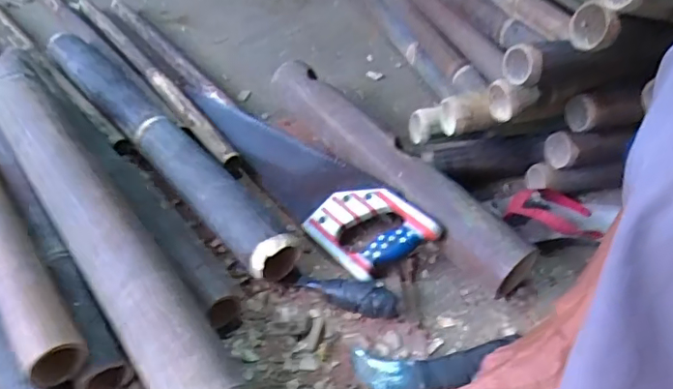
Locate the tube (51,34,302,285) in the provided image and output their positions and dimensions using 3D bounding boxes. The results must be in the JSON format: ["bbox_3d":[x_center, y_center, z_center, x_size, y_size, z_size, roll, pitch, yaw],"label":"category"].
[{"bbox_3d":[-0.281,-0.105,0.803,0.057,0.048,0.675,-29,53,-30],"label":"tube"}]

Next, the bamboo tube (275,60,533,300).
[{"bbox_3d":[0.063,-0.046,0.787,0.075,0.078,0.501,-24,51,-26],"label":"bamboo tube"}]

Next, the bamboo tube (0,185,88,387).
[{"bbox_3d":[-0.454,-0.024,0.678,0.055,0.052,0.647,-27,52,-28],"label":"bamboo tube"}]

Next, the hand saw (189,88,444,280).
[{"bbox_3d":[-0.078,-0.034,0.782,0.474,0.026,0.112,32,75,31],"label":"hand saw"}]

